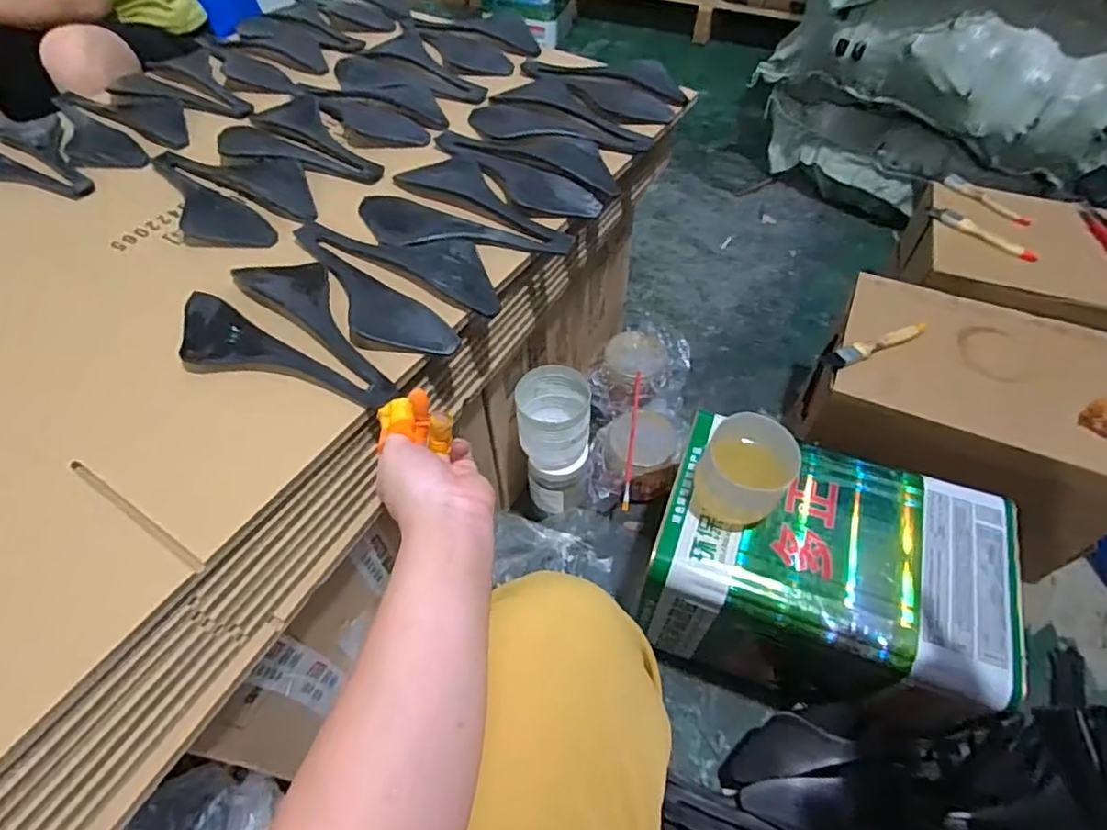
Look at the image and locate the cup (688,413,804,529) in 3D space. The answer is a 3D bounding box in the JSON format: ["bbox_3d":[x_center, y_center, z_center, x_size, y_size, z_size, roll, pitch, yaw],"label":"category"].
[{"bbox_3d":[0.196,0.059,0.614,0.085,0.092,0.082,-1,54,1],"label":"cup"}]

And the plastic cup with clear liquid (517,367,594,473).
[{"bbox_3d":[0.001,0.004,0.765,0.090,0.105,0.084,-1,54,1],"label":"plastic cup with clear liquid"}]

